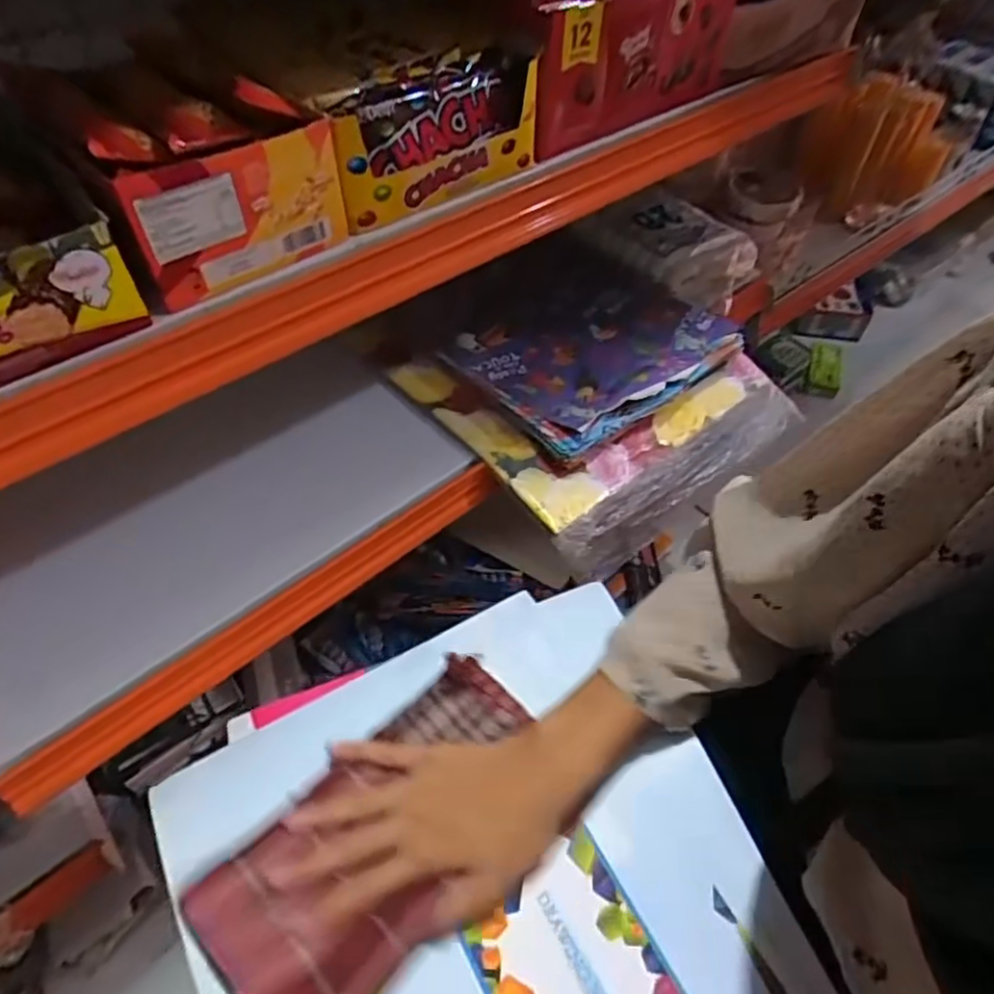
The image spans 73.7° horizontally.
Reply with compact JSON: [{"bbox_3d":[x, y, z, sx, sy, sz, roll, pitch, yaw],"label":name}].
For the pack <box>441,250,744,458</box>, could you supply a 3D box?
[{"bbox_3d":[0.097,-0.158,0.680,0.262,0.034,0.205,-34,60,-24],"label":"pack"}]

